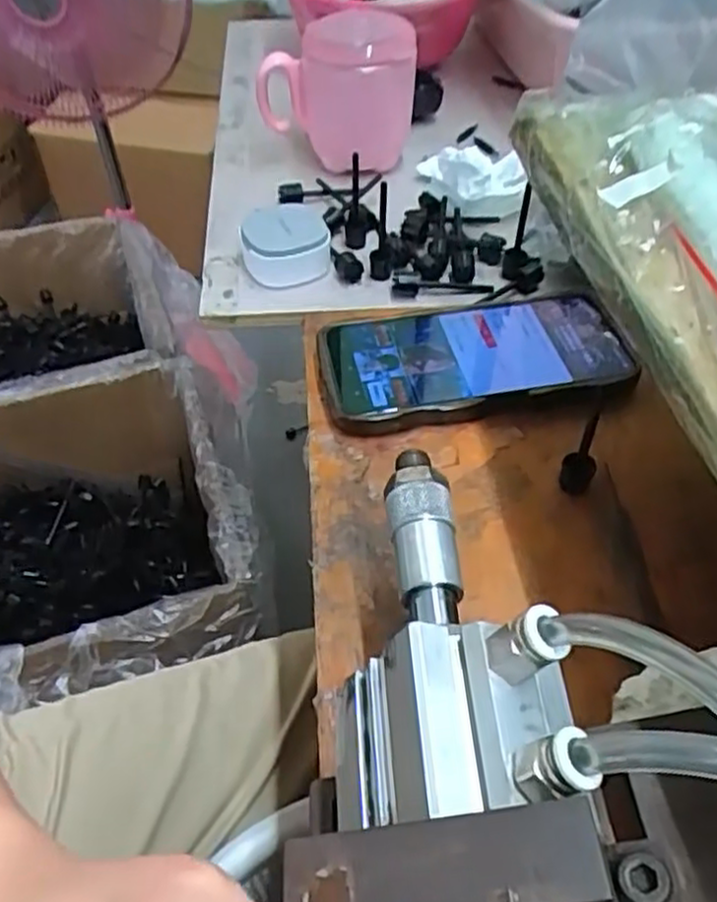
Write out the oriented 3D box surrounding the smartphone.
[{"bbox_3d":[0.063,-0.052,0.400,0.165,0.013,0.080,-7,49,-6],"label":"smartphone"}]

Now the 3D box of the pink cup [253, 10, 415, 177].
[{"bbox_3d":[-0.013,-0.253,0.514,0.097,0.092,0.066,28,55,22],"label":"pink cup"}]

